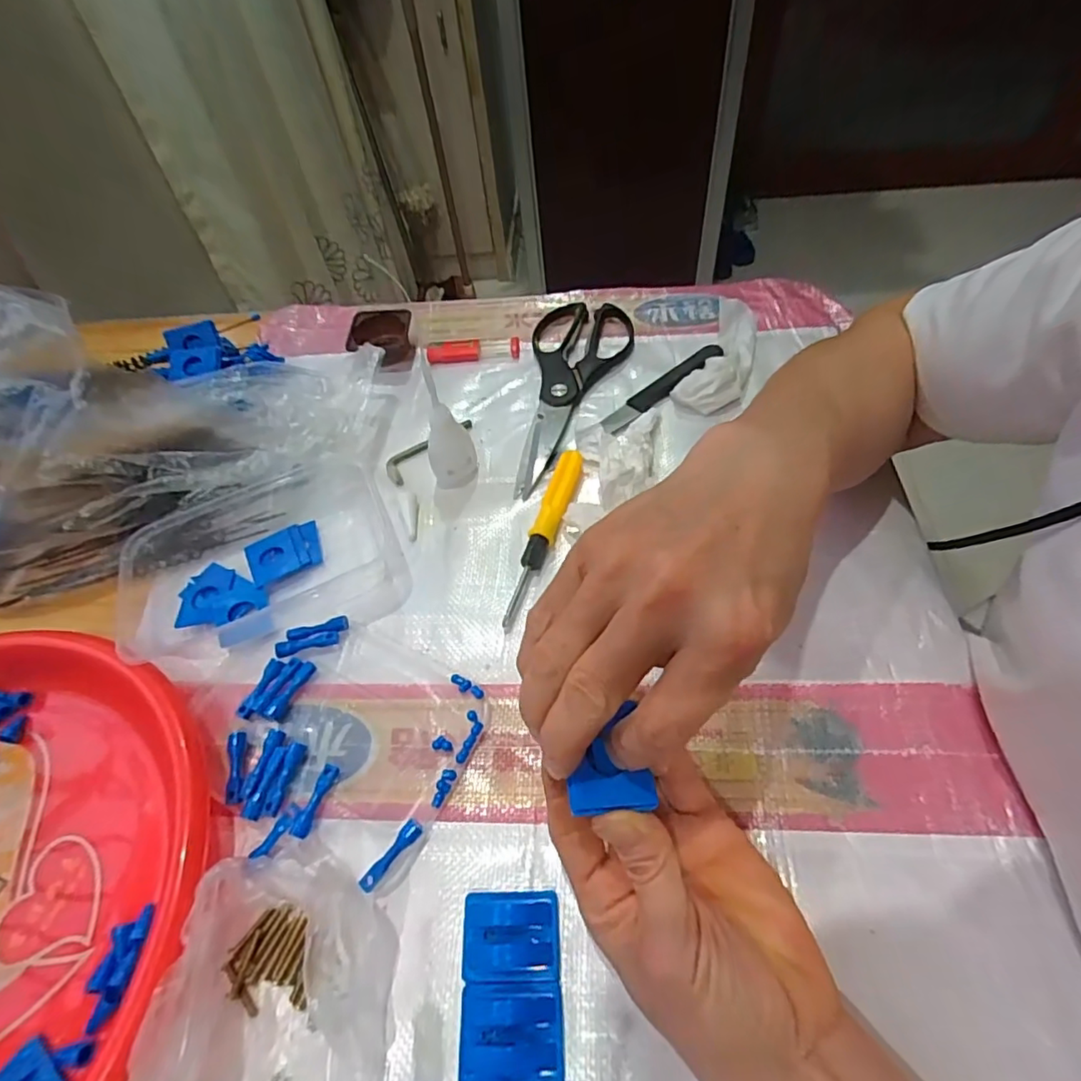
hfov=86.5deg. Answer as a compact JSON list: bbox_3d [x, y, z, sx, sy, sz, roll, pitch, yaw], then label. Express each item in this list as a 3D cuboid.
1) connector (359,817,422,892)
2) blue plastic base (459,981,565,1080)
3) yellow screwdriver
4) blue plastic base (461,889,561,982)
[{"bbox_3d":[-0.074,0.158,0.289,0.009,0.009,0.037,32,65,25],"label":"connector"},{"bbox_3d":[-0.012,0.209,0.244,0.043,0.008,0.034,-5,55,3],"label":"blue plastic base"},{"bbox_3d":[0.001,-0.005,0.391,0.017,0.016,0.139,14,59,15],"label":"yellow screwdriver"},{"bbox_3d":[-0.013,0.182,0.266,0.043,0.011,0.034,-5,55,3],"label":"blue plastic base"}]

